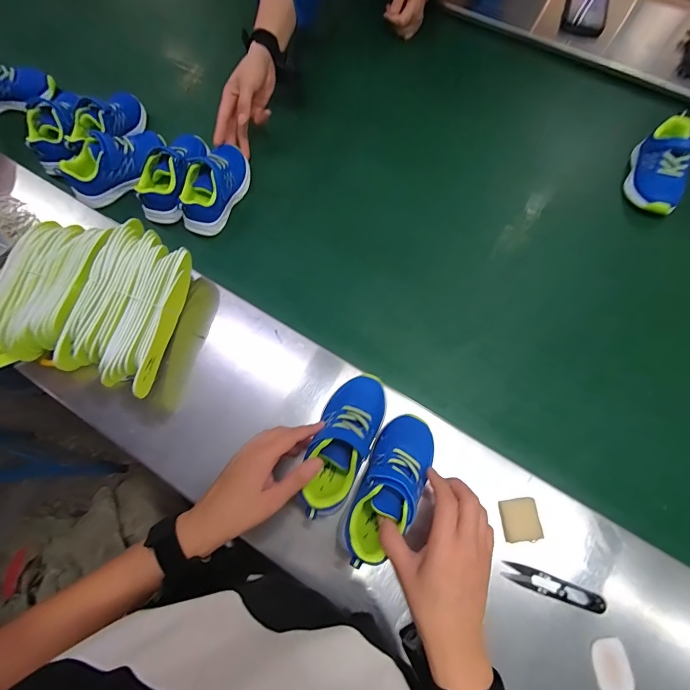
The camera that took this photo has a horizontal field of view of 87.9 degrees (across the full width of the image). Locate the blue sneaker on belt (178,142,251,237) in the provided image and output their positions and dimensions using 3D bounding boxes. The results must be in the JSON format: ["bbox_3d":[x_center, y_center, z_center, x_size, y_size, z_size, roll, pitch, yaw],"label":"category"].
[{"bbox_3d":[-0.206,-0.254,0.568,0.060,0.064,0.149,22,71,9],"label":"blue sneaker on belt"}]

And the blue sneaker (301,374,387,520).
[{"bbox_3d":[0.000,0.103,0.400,0.064,0.057,0.164,19,63,8],"label":"blue sneaker"}]

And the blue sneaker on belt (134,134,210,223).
[{"bbox_3d":[-0.268,-0.280,0.574,0.067,0.064,0.157,17,70,7],"label":"blue sneaker on belt"}]

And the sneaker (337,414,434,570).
[{"bbox_3d":[0.049,0.149,0.385,0.064,0.065,0.158,28,63,11],"label":"sneaker"}]

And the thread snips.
[{"bbox_3d":[0.222,0.259,0.381,0.100,0.011,0.019,18,70,7],"label":"thread snips"}]

